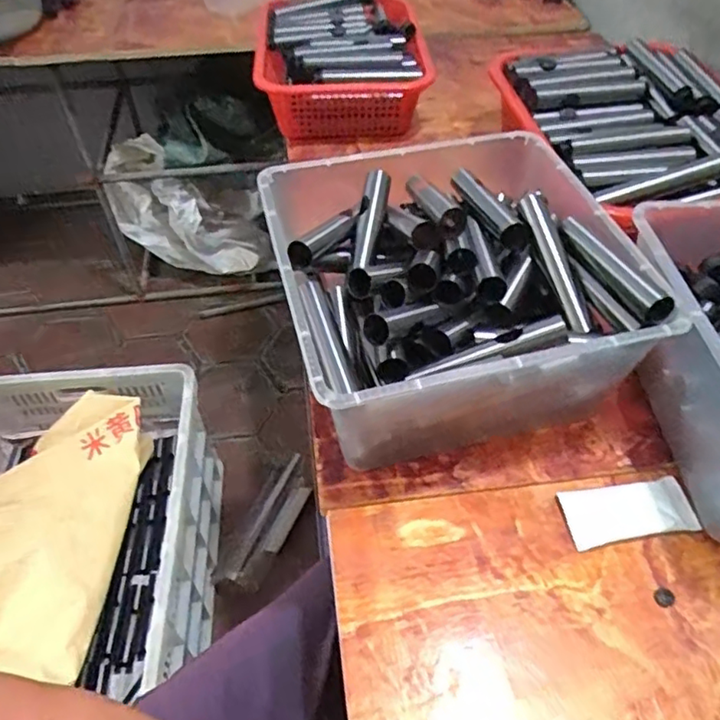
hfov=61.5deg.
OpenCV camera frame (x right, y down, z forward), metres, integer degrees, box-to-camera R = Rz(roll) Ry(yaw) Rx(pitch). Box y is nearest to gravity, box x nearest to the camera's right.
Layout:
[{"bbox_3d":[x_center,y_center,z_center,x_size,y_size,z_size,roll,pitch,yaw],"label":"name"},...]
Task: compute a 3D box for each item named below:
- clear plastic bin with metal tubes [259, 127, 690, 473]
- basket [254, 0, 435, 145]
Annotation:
[{"bbox_3d":[0.081,-0.065,0.588,0.300,0.152,0.304,-11,50,-9],"label":"clear plastic bin with metal tubes"},{"bbox_3d":[-0.033,-0.451,0.939,0.259,0.115,0.300,-11,50,-8],"label":"basket"}]

